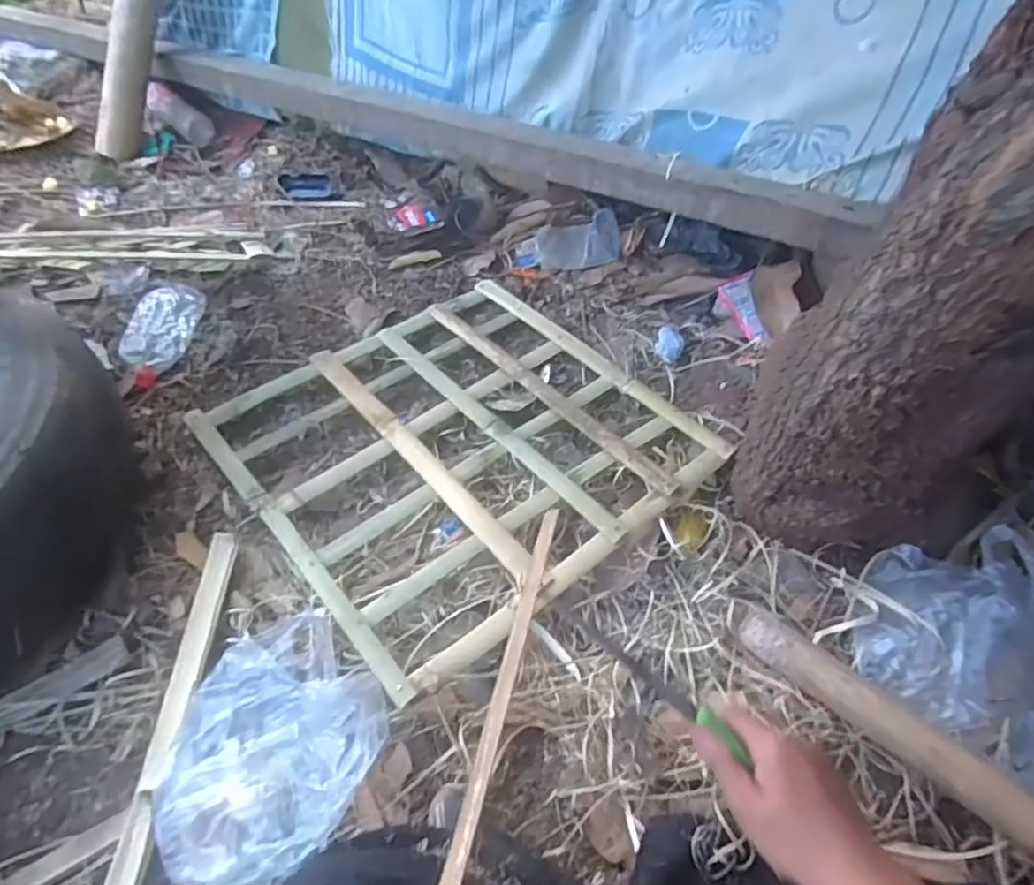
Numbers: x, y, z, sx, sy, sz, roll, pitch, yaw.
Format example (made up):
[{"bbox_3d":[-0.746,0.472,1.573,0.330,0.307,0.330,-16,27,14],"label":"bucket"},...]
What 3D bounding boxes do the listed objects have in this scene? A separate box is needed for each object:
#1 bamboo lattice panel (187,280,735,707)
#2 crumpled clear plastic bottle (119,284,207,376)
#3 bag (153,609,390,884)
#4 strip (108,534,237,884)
[{"bbox_3d":[-0.082,-0.009,0.815,0.493,0.034,0.506,-34,58,-25],"label":"bamboo lattice panel"},{"bbox_3d":[-0.543,-0.179,0.949,0.084,0.033,0.204,-3,51,-3],"label":"crumpled clear plastic bottle"},{"bbox_3d":[-0.229,0.274,0.565,0.205,0.061,0.191,-37,60,-27],"label":"bag"},{"bbox_3d":[-0.334,0.308,0.570,0.030,0.012,0.486,-1,55,0],"label":"strip"}]

